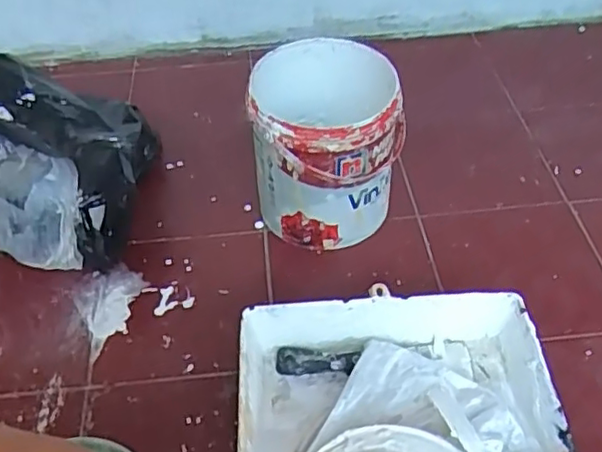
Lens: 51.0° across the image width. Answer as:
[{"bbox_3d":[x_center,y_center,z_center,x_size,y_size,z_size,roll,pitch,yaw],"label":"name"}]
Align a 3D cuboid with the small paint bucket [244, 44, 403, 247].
[{"bbox_3d":[0.029,-0.102,0.772,0.174,0.182,0.191,2,49,1],"label":"small paint bucket"}]

